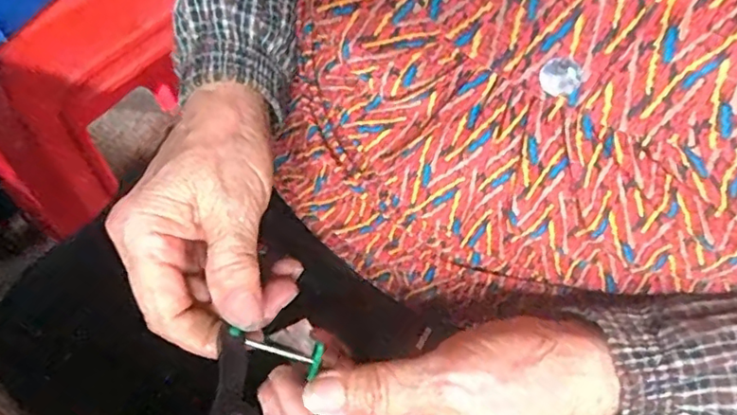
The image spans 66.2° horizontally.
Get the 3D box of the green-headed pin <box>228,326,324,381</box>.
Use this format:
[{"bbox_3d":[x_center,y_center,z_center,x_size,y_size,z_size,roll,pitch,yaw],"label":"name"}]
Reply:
[{"bbox_3d":[-0.038,0.058,0.233,0.038,0.007,0.013,18,59,-5],"label":"green-headed pin"}]

